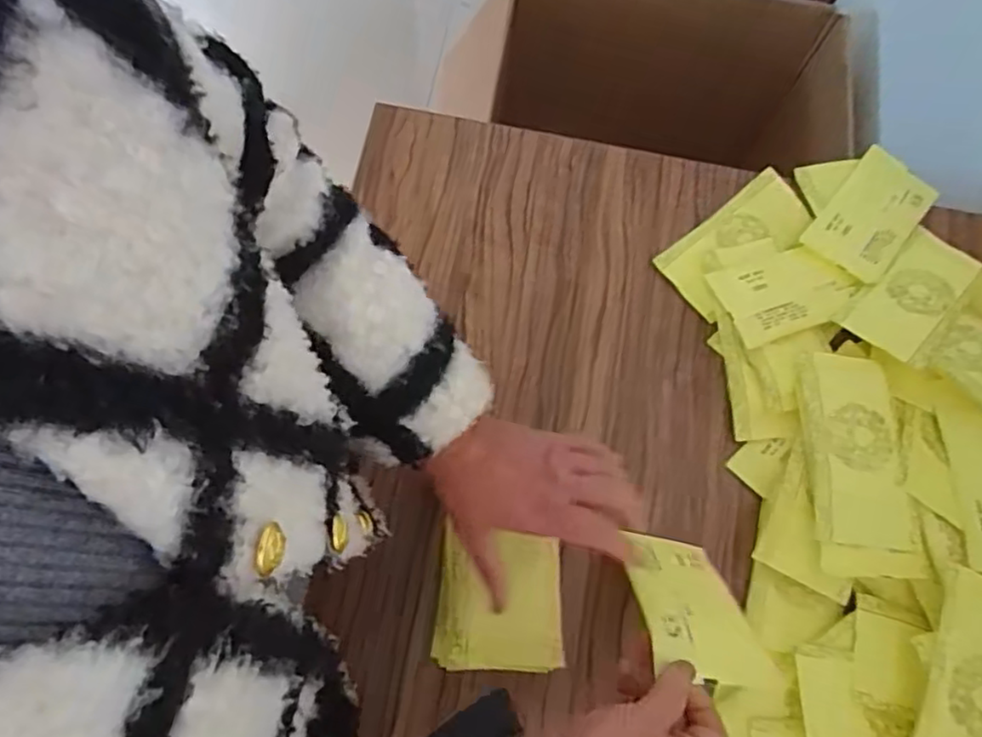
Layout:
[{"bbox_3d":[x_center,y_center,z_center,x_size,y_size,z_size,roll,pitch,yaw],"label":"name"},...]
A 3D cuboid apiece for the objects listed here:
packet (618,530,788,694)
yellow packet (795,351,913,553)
[{"bbox_3d":[0.147,0.175,0.495,0.080,0.165,0.015,8,105,-3],"label":"packet"},{"bbox_3d":[0.322,0.069,0.581,0.077,0.025,0.175,6,72,-1],"label":"yellow packet"}]

